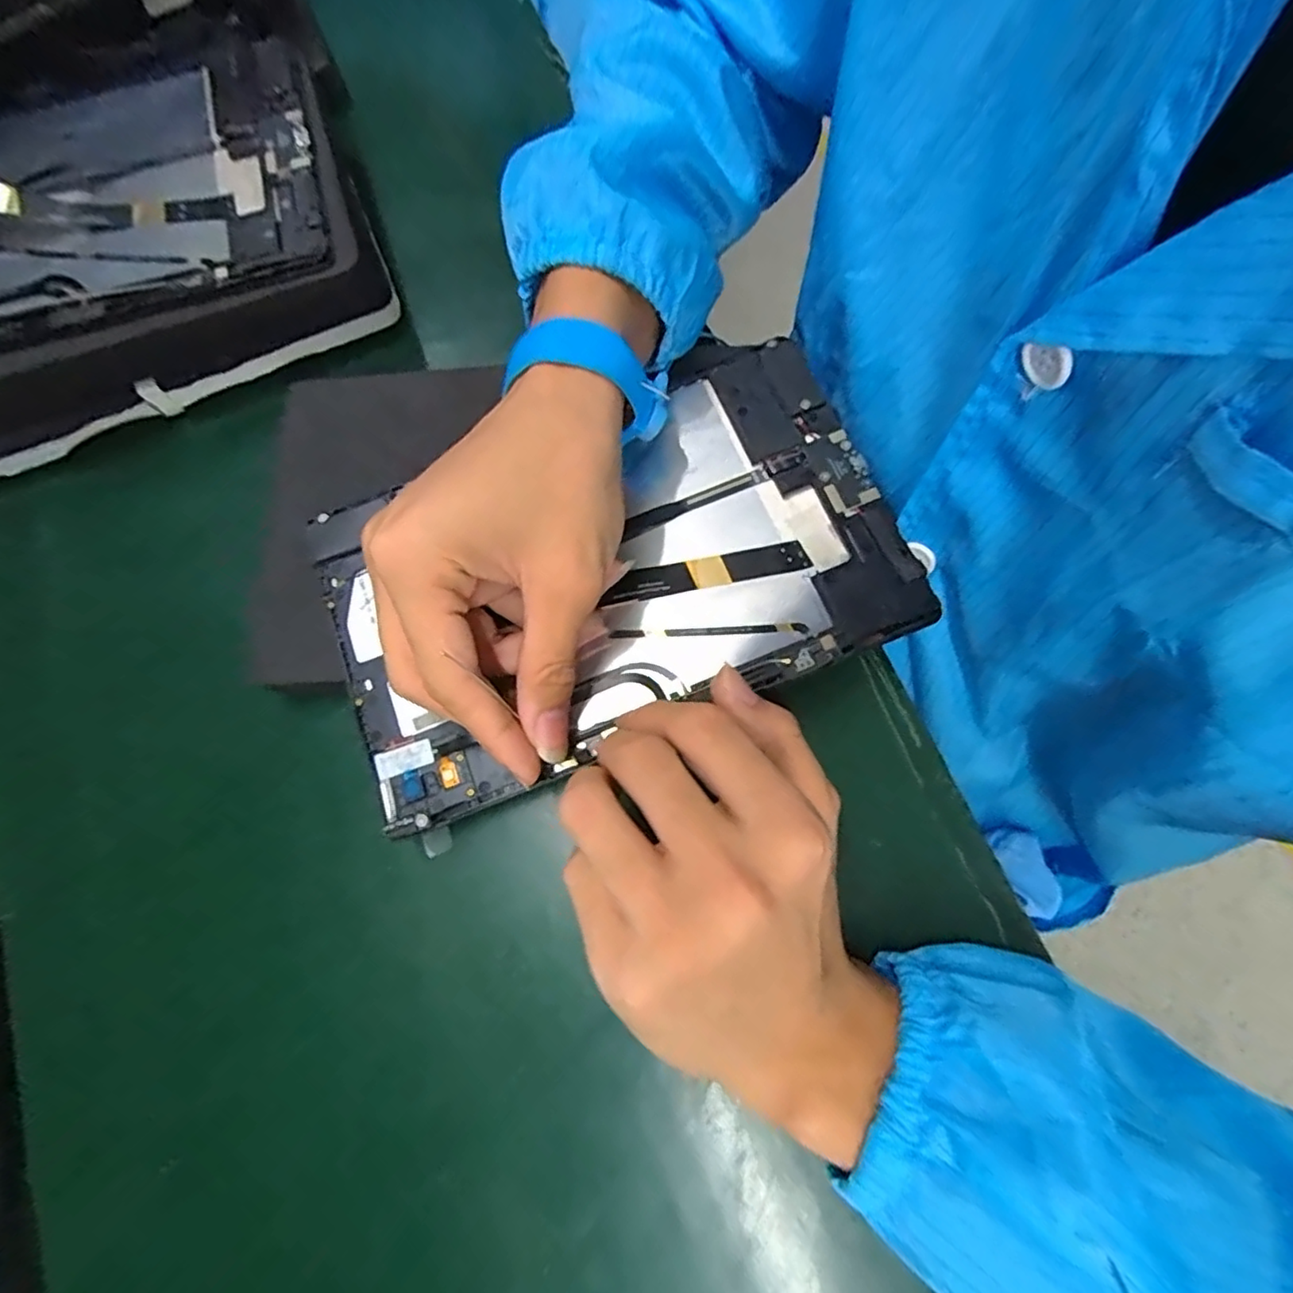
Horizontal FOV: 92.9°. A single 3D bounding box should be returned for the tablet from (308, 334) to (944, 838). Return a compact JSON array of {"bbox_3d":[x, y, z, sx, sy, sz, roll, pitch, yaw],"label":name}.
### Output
[{"bbox_3d":[-0.017,-0.036,0.266,0.240,0.011,0.150,-22,76,-4],"label":"tablet"}]

